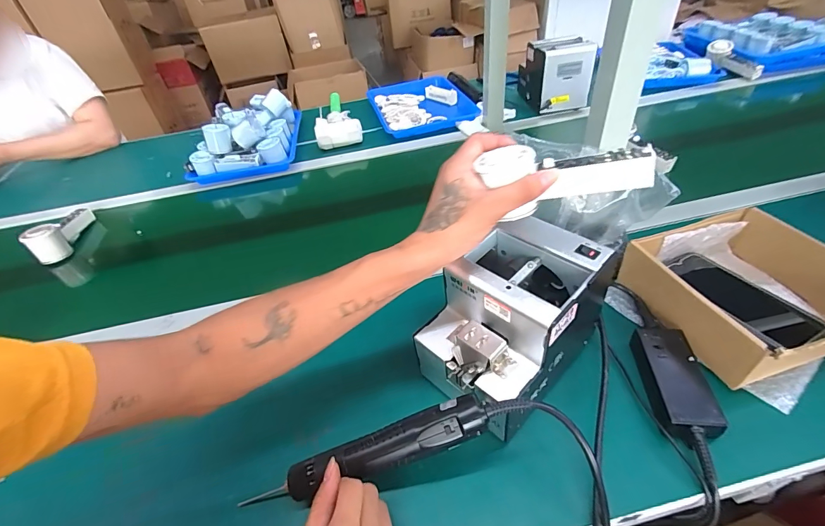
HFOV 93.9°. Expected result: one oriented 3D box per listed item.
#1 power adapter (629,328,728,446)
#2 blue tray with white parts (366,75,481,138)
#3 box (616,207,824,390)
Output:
[{"bbox_3d":[0.275,0.122,0.405,0.054,0.025,0.119,0,43,8],"label":"power adapter"},{"bbox_3d":[0.018,-0.448,1.091,0.252,0.042,0.360,-13,43,-7],"label":"blue tray with white parts"},{"bbox_3d":[0.400,0.030,0.458,0.217,0.074,0.195,-15,43,-9],"label":"box"}]

